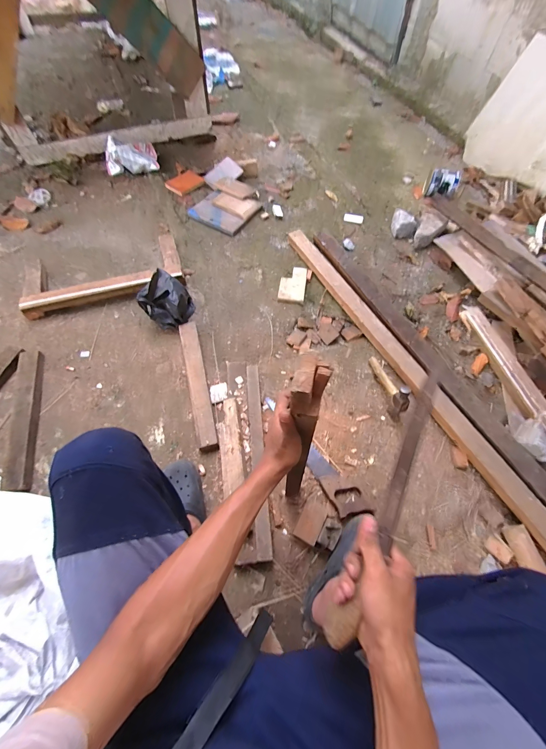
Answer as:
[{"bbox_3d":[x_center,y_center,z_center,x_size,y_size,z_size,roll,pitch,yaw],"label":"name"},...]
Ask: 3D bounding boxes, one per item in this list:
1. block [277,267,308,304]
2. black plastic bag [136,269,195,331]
[{"bbox_3d":[0.081,-0.364,1.191,0.101,0.014,0.184,8,64,4],"label":"block"},{"bbox_3d":[-0.376,-0.257,1.064,0.154,0.131,0.164,21,66,10],"label":"black plastic bag"}]

